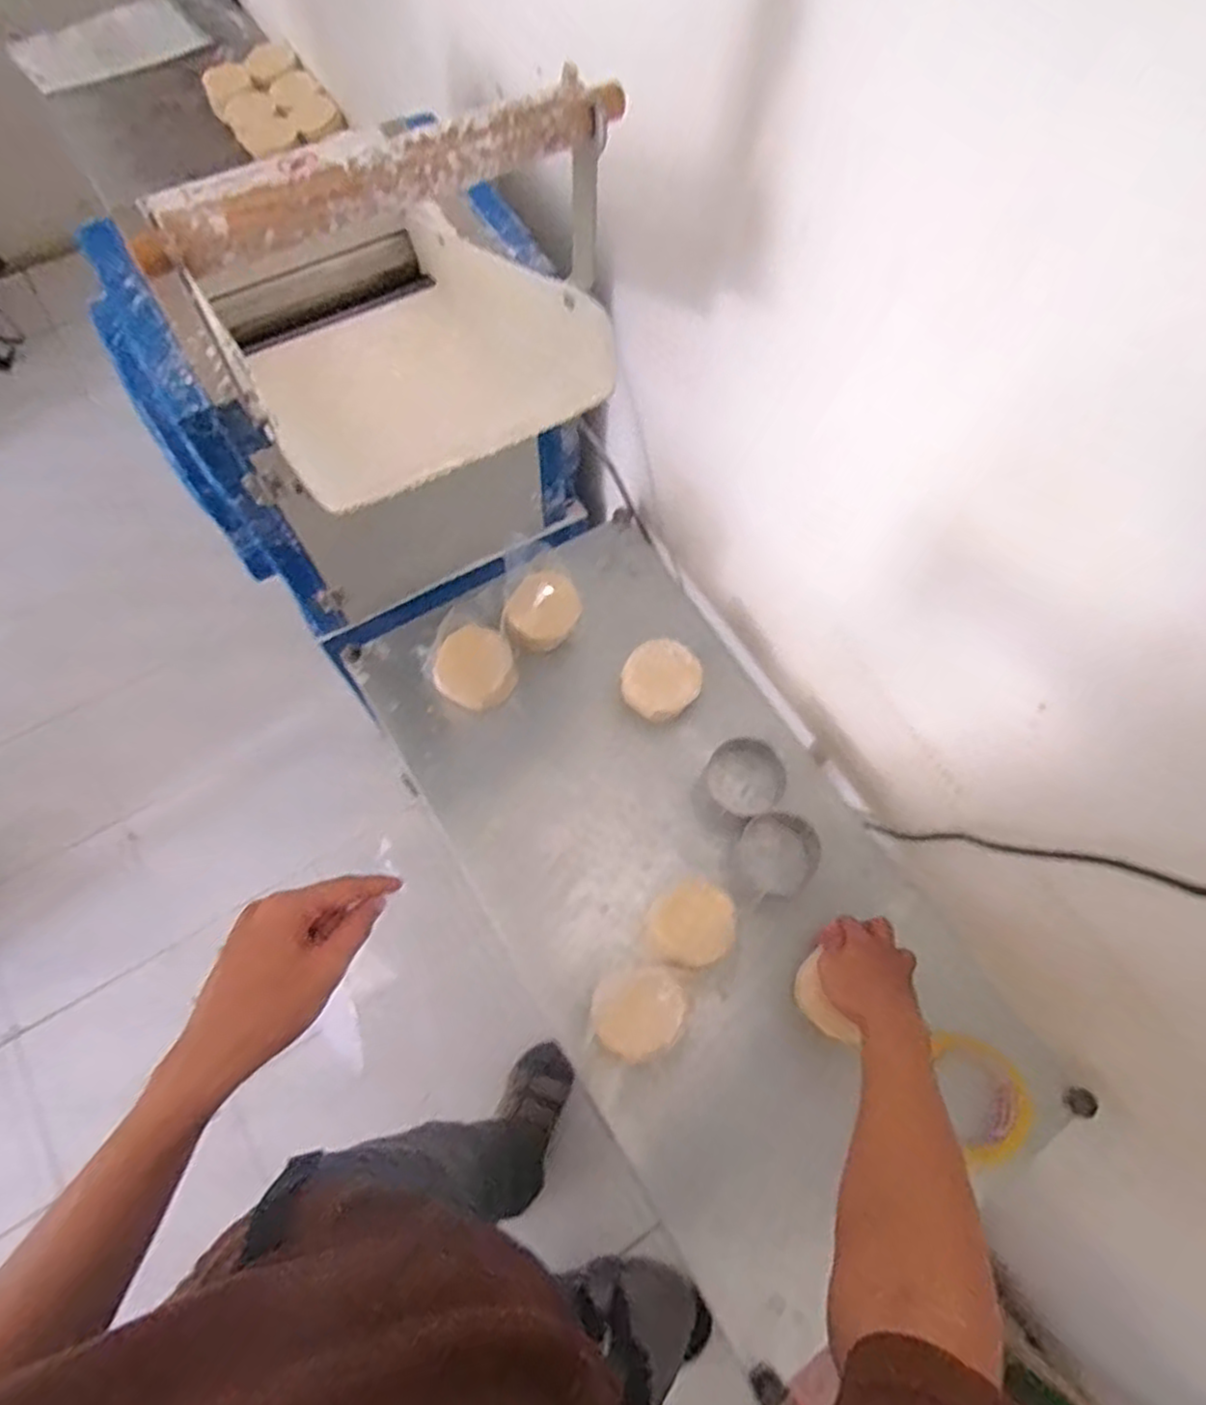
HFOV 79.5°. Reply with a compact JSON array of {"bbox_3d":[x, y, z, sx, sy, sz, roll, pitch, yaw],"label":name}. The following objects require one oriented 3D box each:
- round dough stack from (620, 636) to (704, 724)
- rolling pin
[{"bbox_3d":[0.064,-0.022,0.813,0.083,0.047,0.080,1,67,-1],"label":"round dough stack"},{"bbox_3d":[-0.104,-0.270,0.367,0.260,0.031,0.022,-30,71,-13],"label":"rolling pin"}]

